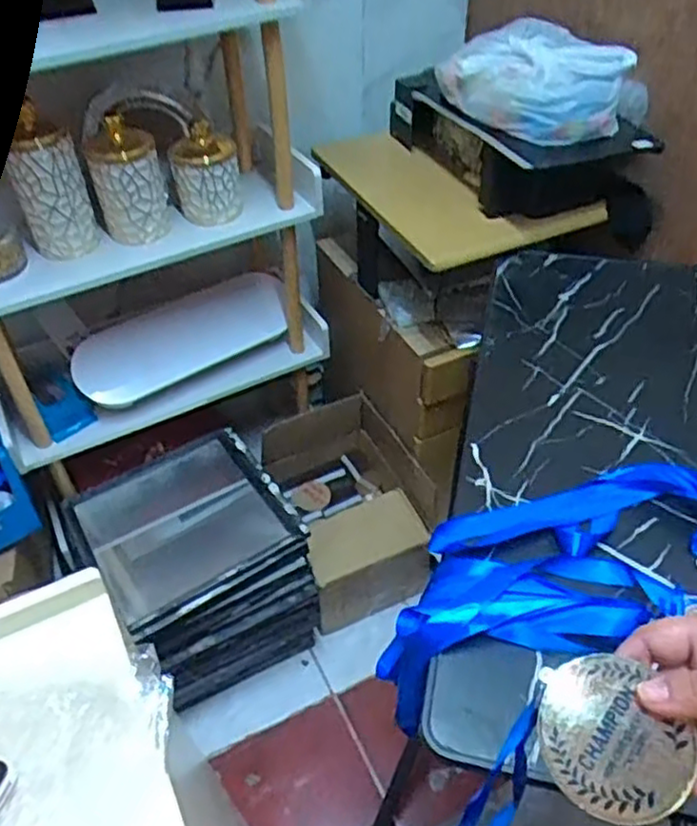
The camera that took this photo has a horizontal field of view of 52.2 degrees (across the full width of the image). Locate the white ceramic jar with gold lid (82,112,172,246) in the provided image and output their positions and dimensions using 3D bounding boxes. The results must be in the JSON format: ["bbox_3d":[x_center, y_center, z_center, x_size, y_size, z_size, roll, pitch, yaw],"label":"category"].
[{"bbox_3d":[-0.359,-0.378,1.153,0.108,0.166,0.099,-15,46,-12],"label":"white ceramic jar with gold lid"}]

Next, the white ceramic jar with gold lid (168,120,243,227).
[{"bbox_3d":[-0.240,-0.404,1.198,0.109,0.139,0.090,-10,45,-7],"label":"white ceramic jar with gold lid"}]

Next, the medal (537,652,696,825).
[{"bbox_3d":[0.127,0.160,0.351,0.065,0.004,0.076,-31,63,-12],"label":"medal"}]

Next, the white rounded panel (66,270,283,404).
[{"bbox_3d":[-0.348,-0.152,1.499,0.442,0.160,0.104,-21,47,-18],"label":"white rounded panel"}]

